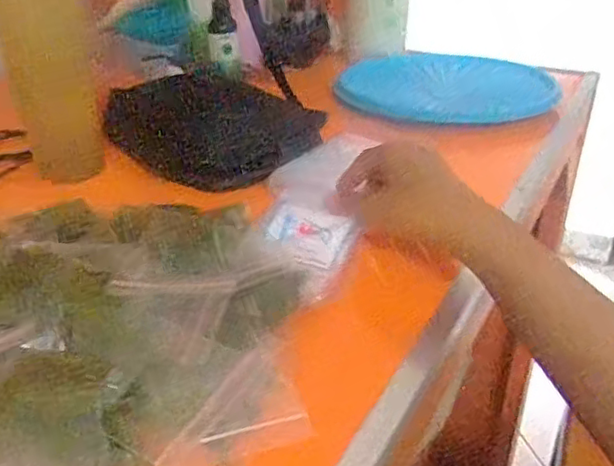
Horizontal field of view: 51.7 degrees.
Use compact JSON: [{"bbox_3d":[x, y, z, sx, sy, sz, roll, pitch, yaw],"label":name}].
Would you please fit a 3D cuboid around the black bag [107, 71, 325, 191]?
[{"bbox_3d":[-0.093,-0.103,0.595,0.212,0.045,0.135,24,38,36],"label":"black bag"}]

